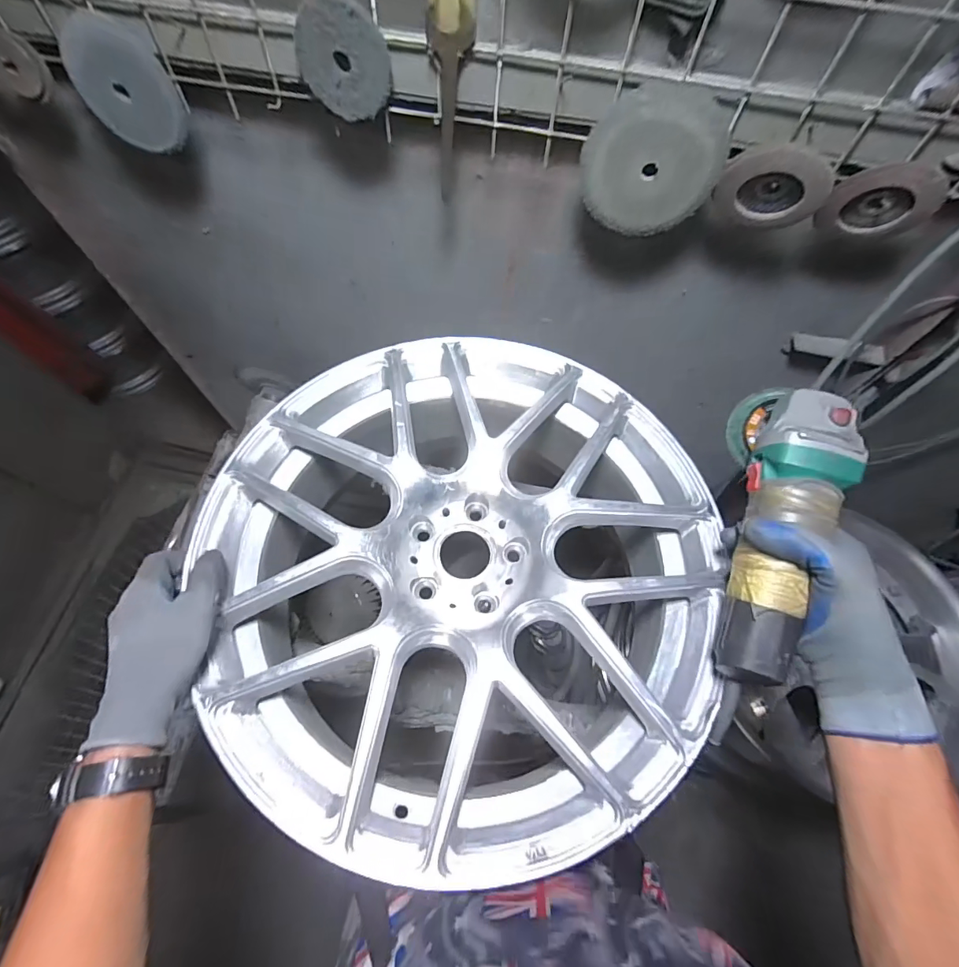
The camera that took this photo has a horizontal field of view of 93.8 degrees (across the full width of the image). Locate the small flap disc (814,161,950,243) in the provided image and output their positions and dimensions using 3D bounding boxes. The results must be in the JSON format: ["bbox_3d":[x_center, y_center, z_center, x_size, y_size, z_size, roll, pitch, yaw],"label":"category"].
[{"bbox_3d":[0.384,-0.267,0.432,0.090,0.098,0.026,5,78,48],"label":"small flap disc"}]

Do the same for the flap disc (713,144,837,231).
[{"bbox_3d":[0.279,-0.277,0.426,0.097,0.093,0.017,22,83,-24],"label":"flap disc"}]

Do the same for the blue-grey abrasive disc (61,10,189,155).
[{"bbox_3d":[-0.358,-0.401,0.453,0.104,0.097,0.013,18,47,-9],"label":"blue-grey abrasive disc"}]

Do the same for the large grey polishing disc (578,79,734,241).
[{"bbox_3d":[0.166,-0.307,0.432,0.126,0.124,0.010,9,63,3],"label":"large grey polishing disc"}]

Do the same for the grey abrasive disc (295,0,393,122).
[{"bbox_3d":[-0.122,-0.378,0.400,0.081,0.081,0.016,7,63,1],"label":"grey abrasive disc"}]

